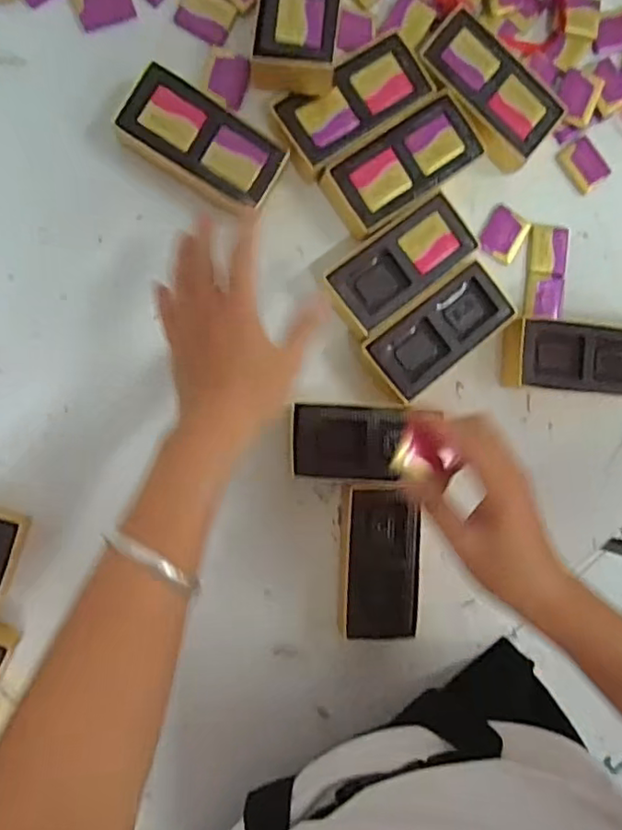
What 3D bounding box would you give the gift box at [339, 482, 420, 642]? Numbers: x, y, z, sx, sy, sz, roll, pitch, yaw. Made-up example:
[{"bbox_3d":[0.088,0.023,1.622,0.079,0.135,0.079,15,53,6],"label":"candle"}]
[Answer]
[{"bbox_3d":[0.050,0.108,0.452,0.057,0.037,0.111,2,91,-9],"label":"gift box"}]

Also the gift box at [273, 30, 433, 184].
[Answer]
[{"bbox_3d":[0.031,-0.230,0.444,0.119,0.028,0.057,-33,96,-7],"label":"gift box"}]

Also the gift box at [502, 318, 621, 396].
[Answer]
[{"bbox_3d":[0.214,-0.046,0.475,0.113,0.032,0.054,5,91,-9],"label":"gift box"}]

